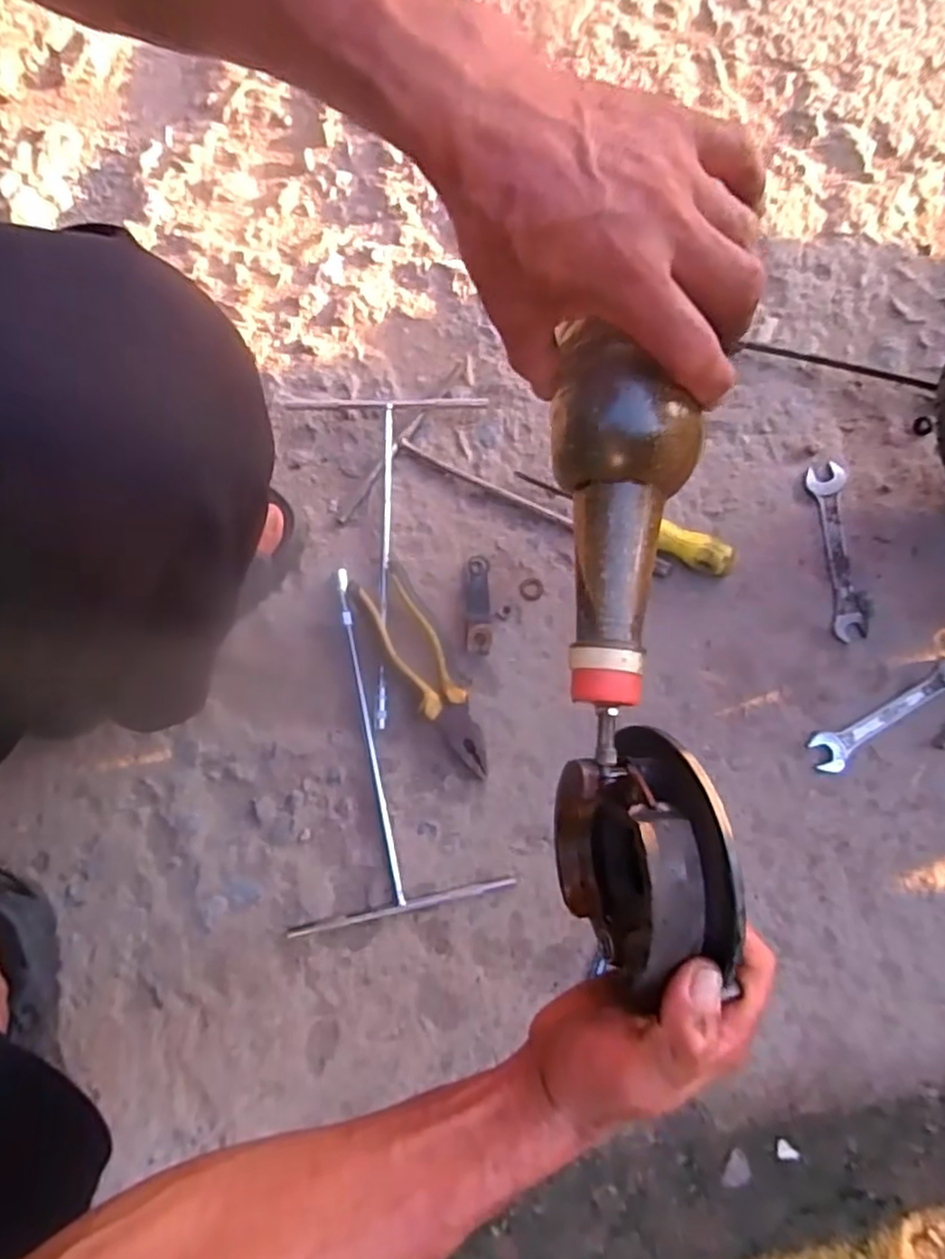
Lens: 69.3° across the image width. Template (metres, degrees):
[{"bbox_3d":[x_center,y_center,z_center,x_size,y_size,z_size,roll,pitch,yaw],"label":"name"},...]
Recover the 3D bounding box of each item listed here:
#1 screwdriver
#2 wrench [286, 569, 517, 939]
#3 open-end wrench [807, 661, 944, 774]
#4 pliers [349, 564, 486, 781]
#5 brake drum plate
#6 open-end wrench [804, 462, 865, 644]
[{"bbox_3d":[0.080,-0.109,0.595,0.305,0.027,0.025,21,81,5],"label":"screwdriver"},{"bbox_3d":[-0.089,0.091,0.573,0.178,0.010,0.283,-14,80,-1],"label":"wrench"},{"bbox_3d":[0.351,0.071,0.573,0.153,0.006,0.031,-30,80,-4],"label":"open-end wrench"},{"bbox_3d":[-0.036,0.035,0.576,0.045,0.030,0.186,-30,80,-4],"label":"pliers"},{"bbox_3d":[0.075,0.105,0.320,0.060,0.095,0.108,-6,80,0],"label":"brake drum plate"},{"bbox_3d":[0.319,-0.070,0.601,0.036,0.006,0.158,0,80,1],"label":"open-end wrench"}]

